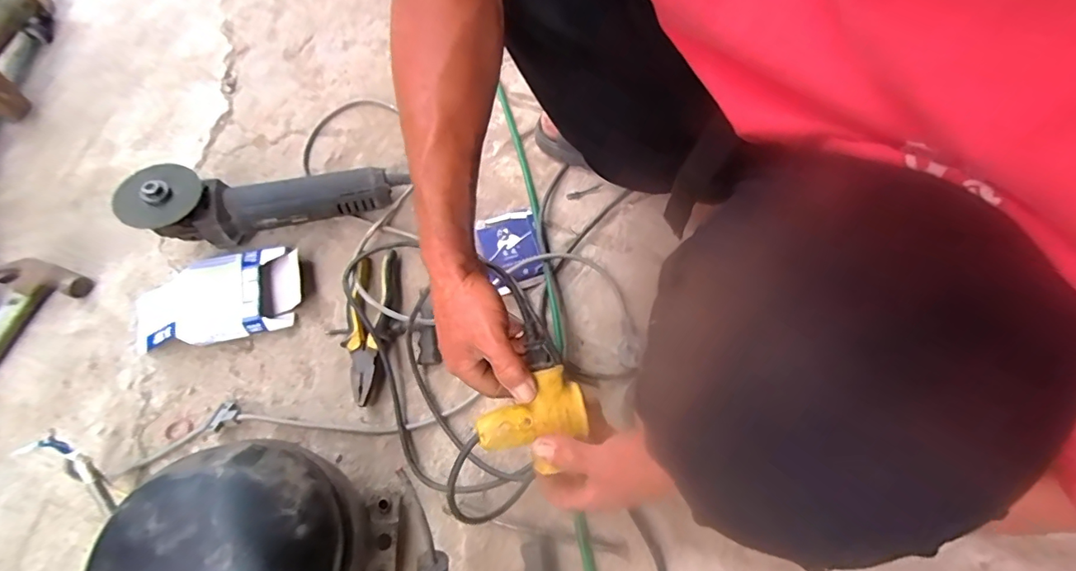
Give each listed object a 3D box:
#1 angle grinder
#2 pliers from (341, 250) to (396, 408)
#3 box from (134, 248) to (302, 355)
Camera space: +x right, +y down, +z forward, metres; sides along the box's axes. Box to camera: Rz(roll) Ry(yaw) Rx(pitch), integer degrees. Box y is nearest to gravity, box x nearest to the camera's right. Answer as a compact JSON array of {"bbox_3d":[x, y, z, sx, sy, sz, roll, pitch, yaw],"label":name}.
[{"bbox_3d":[-0.327,-0.101,0.619,0.303,0.103,0.085,-5,67,-7],"label":"angle grinder"},{"bbox_3d":[-0.204,0.048,0.600,0.055,0.026,0.190,3,67,-2],"label":"pliers"},{"bbox_3d":[-0.395,0.017,0.610,0.195,0.034,0.106,-9,68,-7],"label":"box"}]

